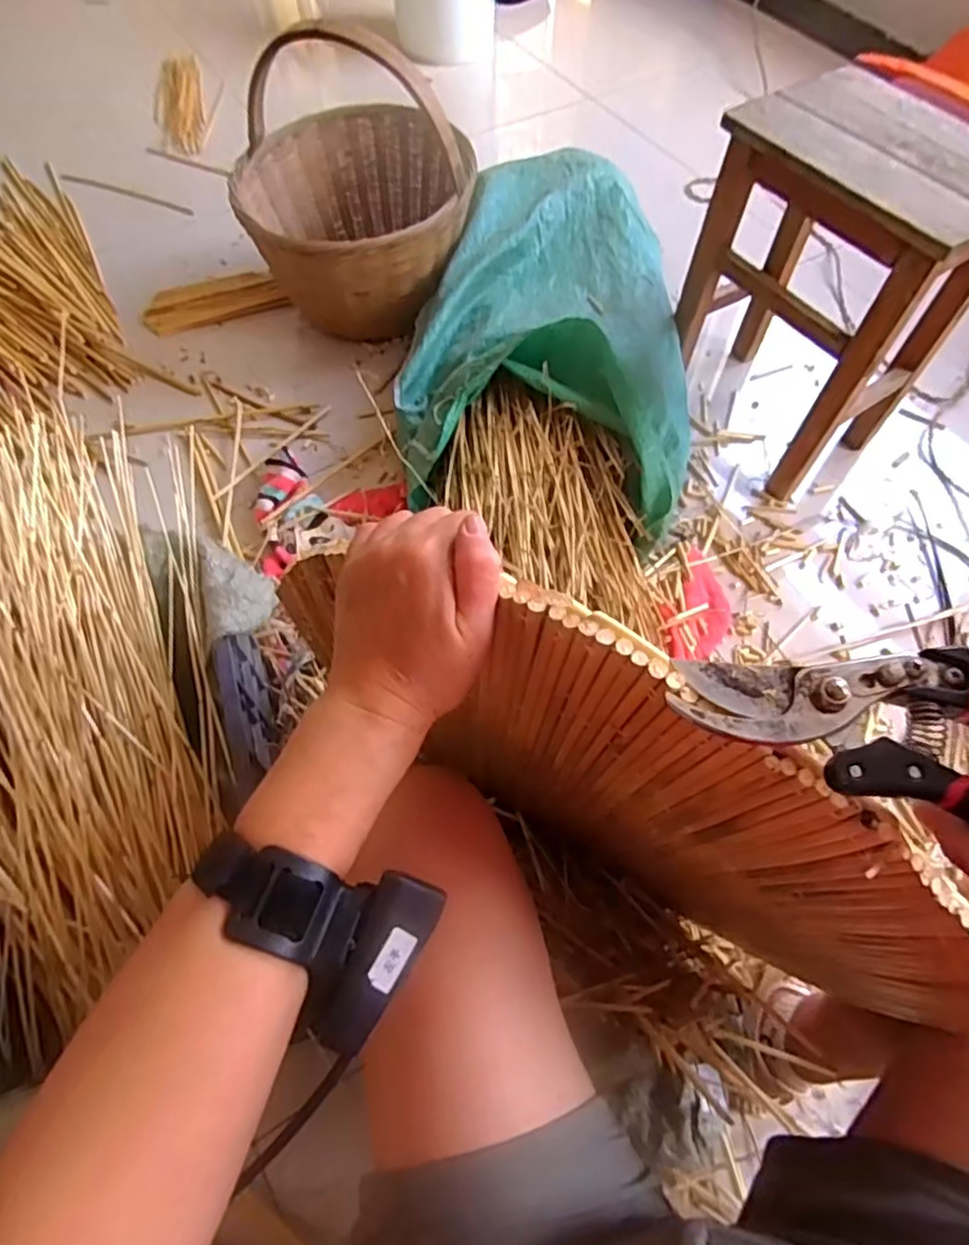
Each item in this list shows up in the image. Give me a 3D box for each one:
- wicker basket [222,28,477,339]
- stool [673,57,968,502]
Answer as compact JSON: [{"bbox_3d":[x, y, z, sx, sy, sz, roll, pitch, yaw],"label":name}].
[{"bbox_3d":[-0.233,-0.782,1.174,0.400,0.399,0.407,-13,63,-8],"label":"wicker basket"},{"bbox_3d":[0.509,-0.489,1.030,0.264,0.455,0.349,-30,66,-16],"label":"stool"}]

